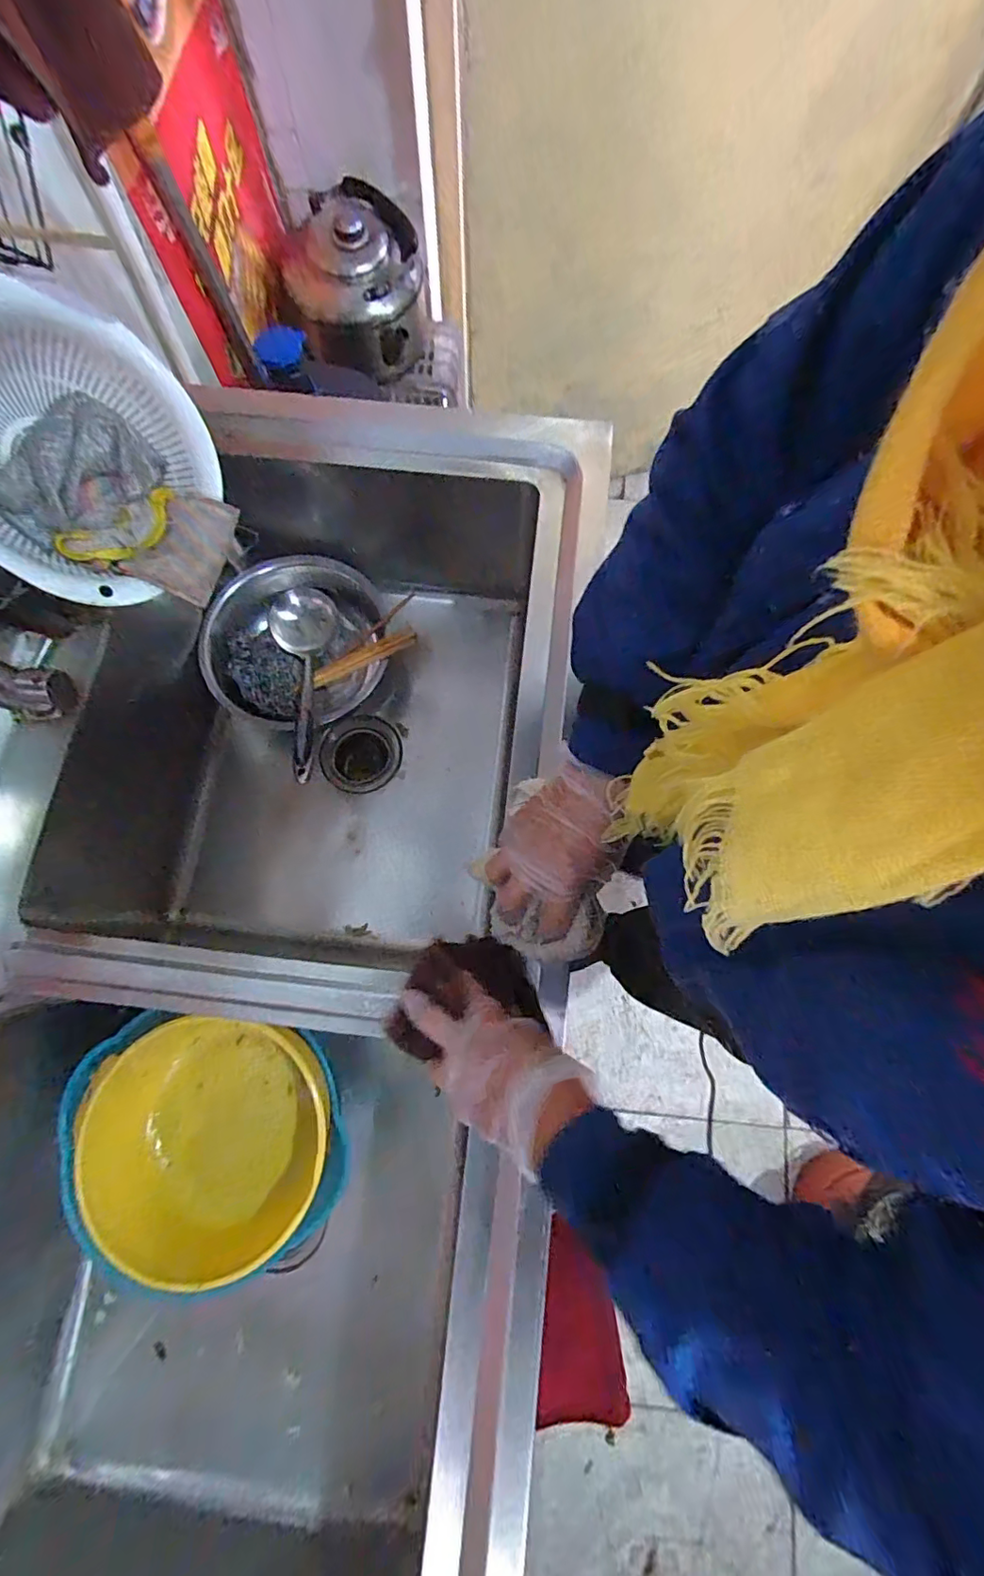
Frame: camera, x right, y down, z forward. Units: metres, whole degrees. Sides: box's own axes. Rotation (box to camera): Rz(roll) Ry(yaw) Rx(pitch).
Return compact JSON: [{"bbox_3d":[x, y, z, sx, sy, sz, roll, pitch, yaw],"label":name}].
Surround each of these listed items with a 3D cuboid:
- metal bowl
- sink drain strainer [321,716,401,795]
[{"bbox_3d":[-0.255,-0.184,0.728,0.219,0.087,0.225,0,77,-1],"label":"metal bowl"},{"bbox_3d":[-0.175,-0.047,0.732,0.099,0.025,0.112,19,77,4],"label":"sink drain strainer"}]

